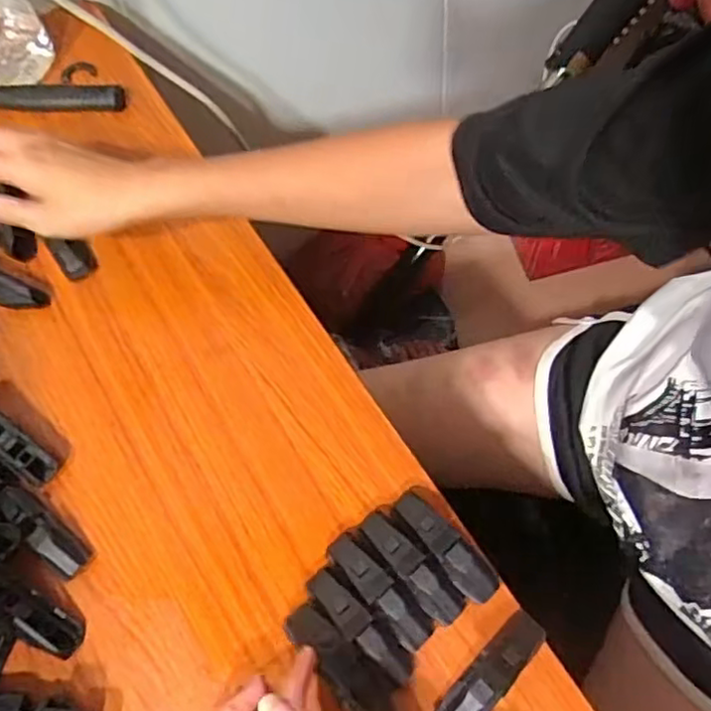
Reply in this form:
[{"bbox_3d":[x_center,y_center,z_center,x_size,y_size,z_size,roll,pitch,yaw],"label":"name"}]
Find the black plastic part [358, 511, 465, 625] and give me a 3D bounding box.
[{"bbox_3d":[0.032,0.120,0.372,0.019,0.021,0.071,-42,70,-15],"label":"black plastic part"}]

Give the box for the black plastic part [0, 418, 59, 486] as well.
[{"bbox_3d":[-0.221,0.056,0.418,0.071,0.022,0.018,34,72,17],"label":"black plastic part"}]

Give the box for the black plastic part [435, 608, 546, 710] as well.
[{"bbox_3d":[0.072,0.168,0.347,0.018,0.022,0.074,41,74,19],"label":"black plastic part"}]

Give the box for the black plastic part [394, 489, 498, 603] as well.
[{"bbox_3d":[0.051,0.108,0.374,0.018,0.025,0.073,-39,69,-13],"label":"black plastic part"}]

